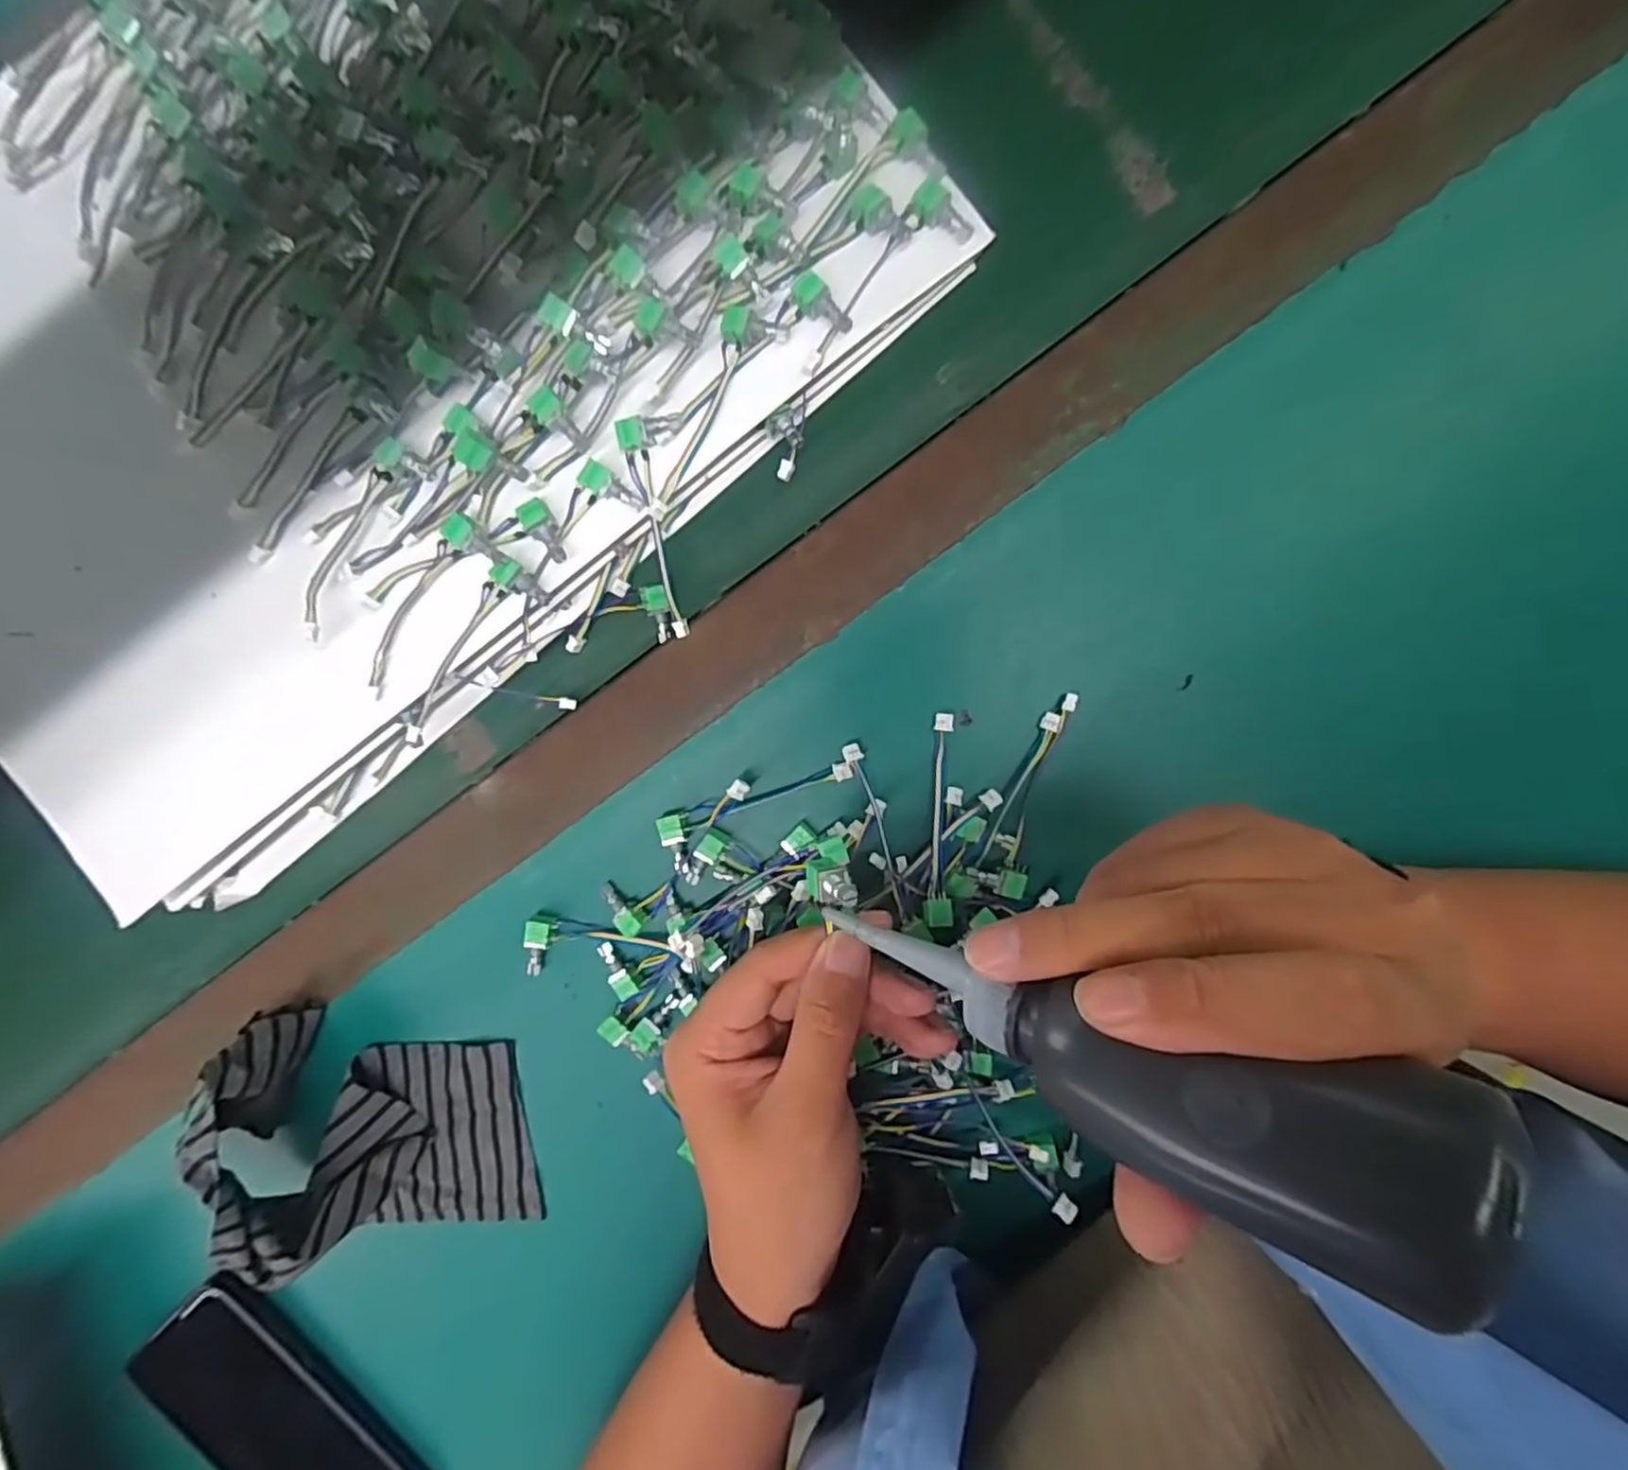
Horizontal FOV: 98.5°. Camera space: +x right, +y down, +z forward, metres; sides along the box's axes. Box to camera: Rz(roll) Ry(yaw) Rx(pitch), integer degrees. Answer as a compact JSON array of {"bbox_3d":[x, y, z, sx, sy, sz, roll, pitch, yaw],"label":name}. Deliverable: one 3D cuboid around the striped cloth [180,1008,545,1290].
[{"bbox_3d":[-0.212,0.197,0.329,0.149,0.060,0.104,9,94,6],"label":"striped cloth"}]

